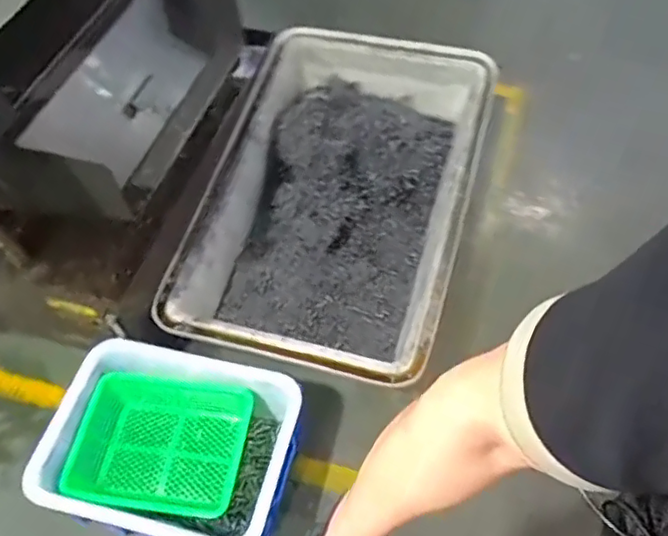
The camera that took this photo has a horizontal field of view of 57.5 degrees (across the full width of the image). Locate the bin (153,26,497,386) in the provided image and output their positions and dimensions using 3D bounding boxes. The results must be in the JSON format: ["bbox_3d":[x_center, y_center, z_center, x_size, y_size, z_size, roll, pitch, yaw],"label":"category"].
[{"bbox_3d":[0.022,-0.174,1.590,0.616,0.306,0.950,12,56,11],"label":"bin"}]

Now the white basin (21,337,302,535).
[{"bbox_3d":[-0.338,0.376,1.280,0.479,0.163,0.358,10,55,10],"label":"white basin"}]

